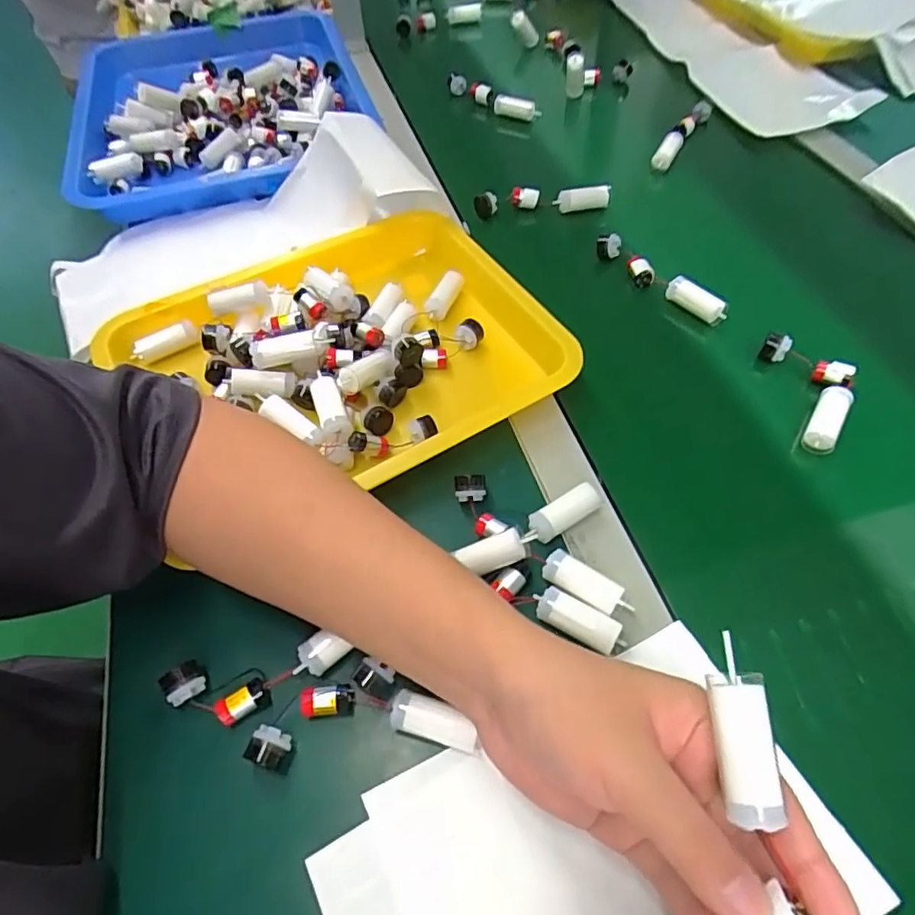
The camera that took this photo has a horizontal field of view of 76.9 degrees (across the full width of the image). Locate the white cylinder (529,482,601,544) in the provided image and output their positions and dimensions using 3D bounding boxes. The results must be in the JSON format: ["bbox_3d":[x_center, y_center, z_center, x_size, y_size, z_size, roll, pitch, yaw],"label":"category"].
[{"bbox_3d":[0.072,0.037,0.385,0.050,0.016,0.018,-29,58,-17],"label":"white cylinder"}]

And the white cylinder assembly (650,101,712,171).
[{"bbox_3d":[0.261,-0.376,0.677,0.029,0.027,0.128,28,68,23],"label":"white cylinder assembly"}]

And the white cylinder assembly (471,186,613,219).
[{"bbox_3d":[0.088,-0.266,0.596,0.138,0.029,0.019,-1,55,2],"label":"white cylinder assembly"}]

